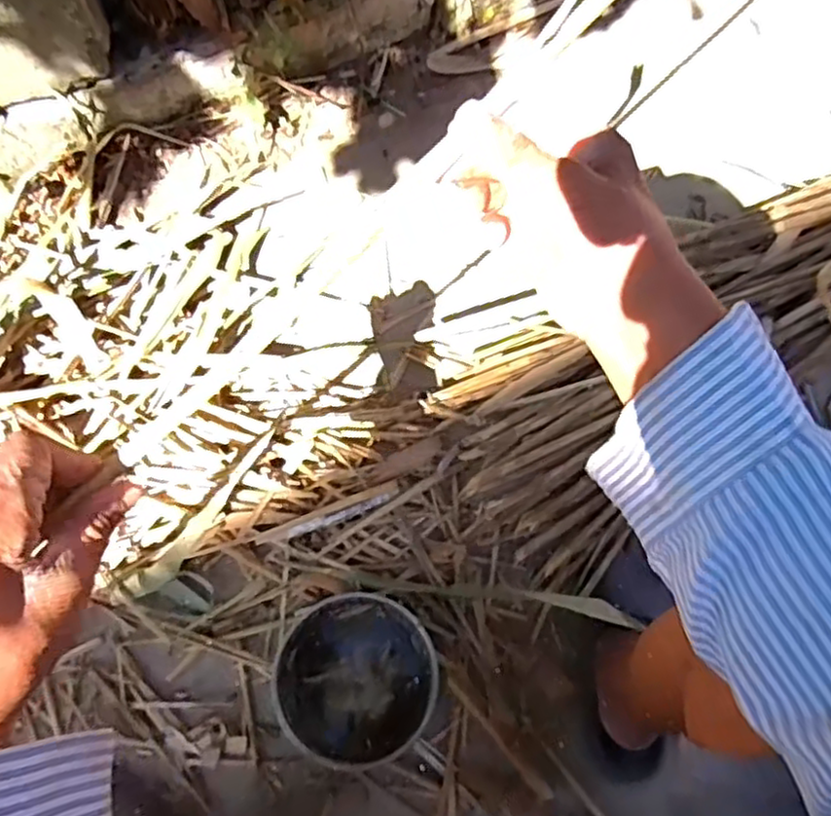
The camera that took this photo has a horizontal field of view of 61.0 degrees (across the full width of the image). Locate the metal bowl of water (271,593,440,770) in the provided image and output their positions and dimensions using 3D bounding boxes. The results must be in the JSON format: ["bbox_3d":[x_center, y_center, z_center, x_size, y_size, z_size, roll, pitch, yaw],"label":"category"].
[{"bbox_3d":[-0.060,0.280,0.727,0.156,0.069,0.161,1,70,-2],"label":"metal bowl of water"}]

